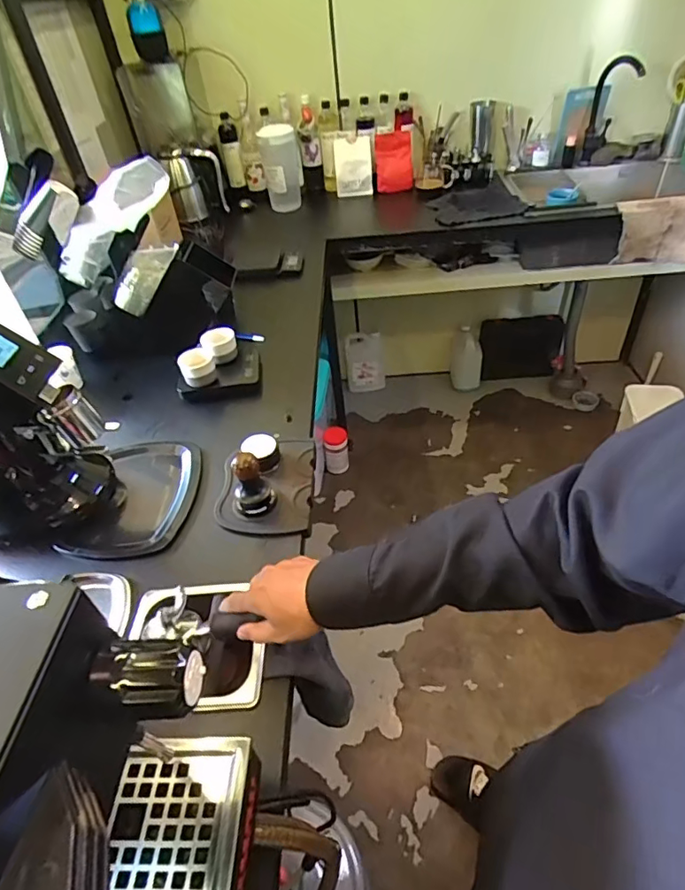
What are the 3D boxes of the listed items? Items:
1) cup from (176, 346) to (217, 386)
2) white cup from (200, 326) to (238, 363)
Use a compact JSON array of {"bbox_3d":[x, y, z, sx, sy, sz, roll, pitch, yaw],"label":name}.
[{"bbox_3d":[-0.283,-0.152,1.014,0.064,0.056,0.059,-3,42,3],"label":"cup"},{"bbox_3d":[-0.249,-0.201,1.052,0.068,0.053,0.067,-3,42,3],"label":"white cup"}]

